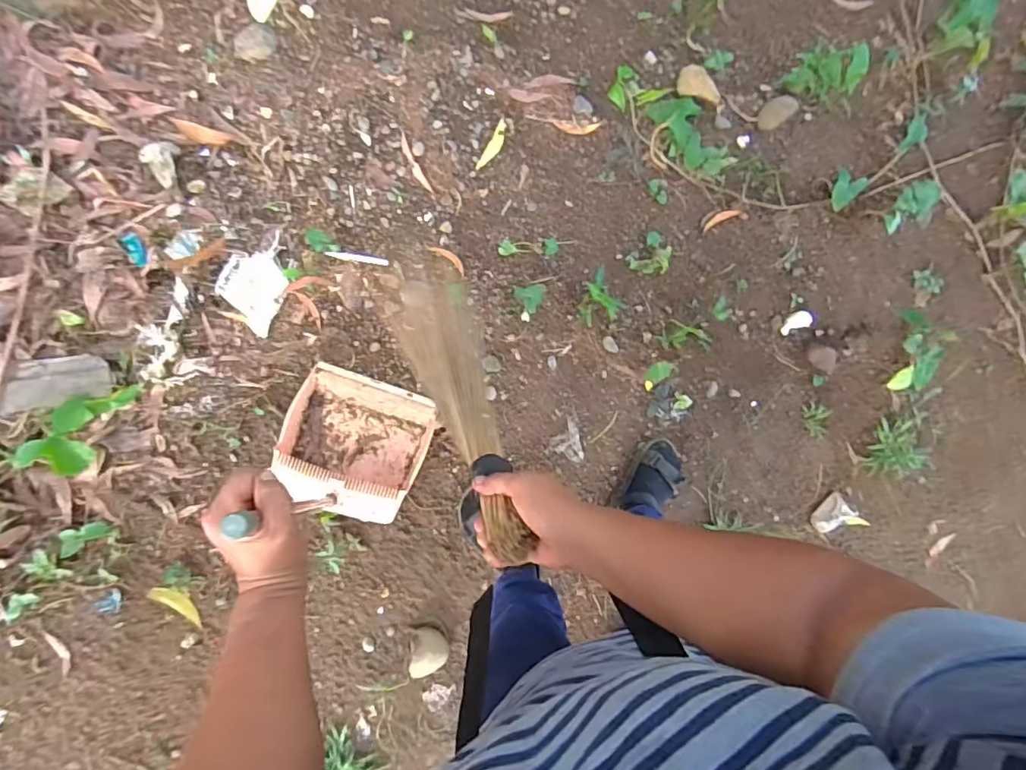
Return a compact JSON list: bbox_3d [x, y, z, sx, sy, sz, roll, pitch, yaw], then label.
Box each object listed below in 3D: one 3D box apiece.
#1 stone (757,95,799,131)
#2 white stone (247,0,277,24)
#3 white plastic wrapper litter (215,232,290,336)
[{"bbox_3d":[0.595,-0.618,1.218,0.095,0.028,0.058,-36,92,-7],"label":"stone"},{"bbox_3d":[-0.512,-0.768,1.086,0.059,0.019,0.079,16,86,-6],"label":"white stone"},{"bbox_3d":[-0.508,-0.211,1.071,0.116,0.033,0.202,23,86,-5],"label":"white plastic wrapper litter"}]

